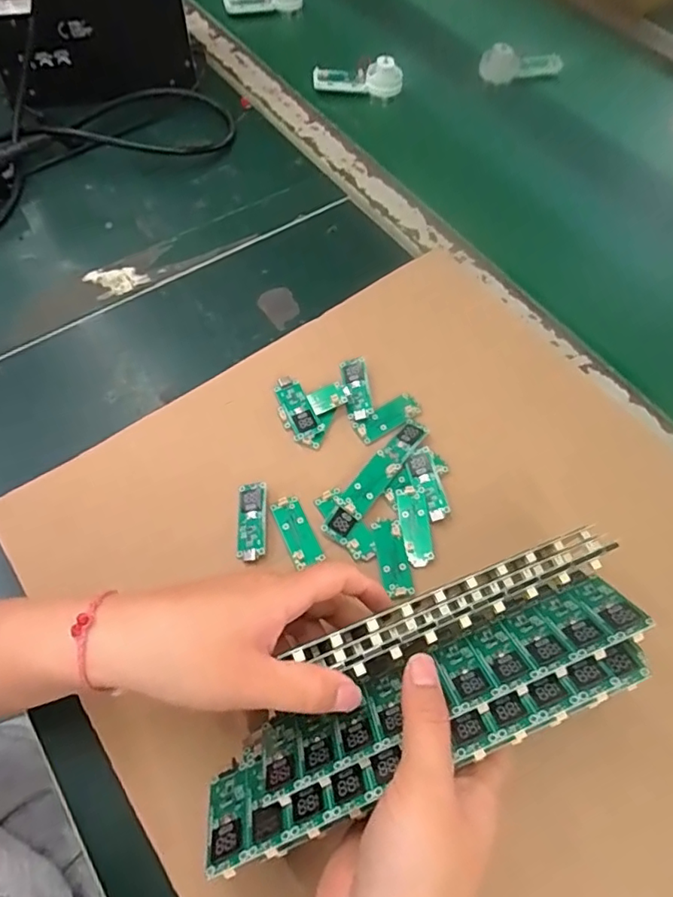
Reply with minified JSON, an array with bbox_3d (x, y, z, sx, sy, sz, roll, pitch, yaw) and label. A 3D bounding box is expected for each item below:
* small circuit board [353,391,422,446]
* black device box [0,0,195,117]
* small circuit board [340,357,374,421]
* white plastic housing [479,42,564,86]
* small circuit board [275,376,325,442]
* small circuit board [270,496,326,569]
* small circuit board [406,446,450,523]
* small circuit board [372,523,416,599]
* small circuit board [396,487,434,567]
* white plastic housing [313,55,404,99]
[{"bbox_3d":[0.037,-0.022,0.395,0.049,0.004,0.020,-29,66,-17],"label":"small circuit board"},{"bbox_3d":[-0.236,-0.426,0.520,0.178,0.146,0.137,-10,62,-8],"label":"black device box"},{"bbox_3d":[0.014,-0.043,0.401,0.017,0.008,0.048,-6,61,-5],"label":"small circuit board"},{"bbox_3d":[0.206,-0.424,0.609,0.096,0.039,0.023,-12,62,-9],"label":"white plastic housing"},{"bbox_3d":[-0.028,-0.029,0.394,0.020,0.008,0.050,-20,64,-12],"label":"small circuit board"},{"bbox_3d":[-0.026,0.051,0.355,0.018,0.004,0.045,-21,64,-13],"label":"small circuit board"},{"bbox_3d":[0.061,0.024,0.368,0.018,0.005,0.049,-13,62,-9],"label":"small circuit board"},{"bbox_3d":[0.035,0.067,0.344,0.018,0.004,0.048,-8,62,-6],"label":"small circuit board"},{"bbox_3d":[0.050,0.049,0.355,0.018,0.004,0.051,-3,61,-4],"label":"small circuit board"},{"bbox_3d":[0.023,-0.392,0.585,0.092,0.029,0.022,1,61,-1],"label":"white plastic housing"}]

